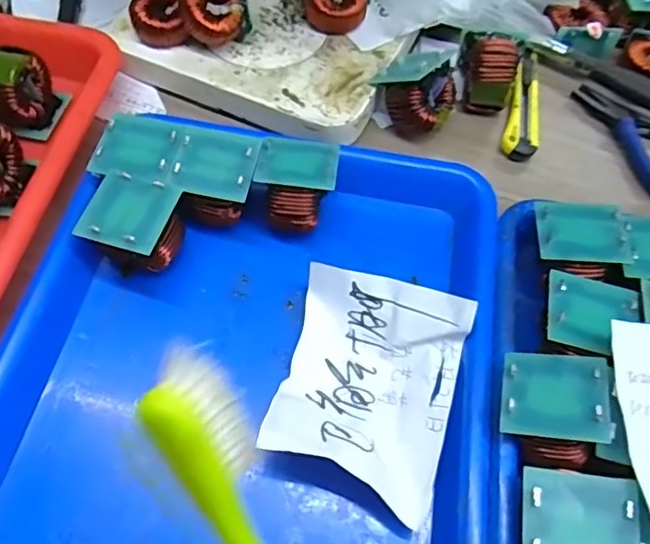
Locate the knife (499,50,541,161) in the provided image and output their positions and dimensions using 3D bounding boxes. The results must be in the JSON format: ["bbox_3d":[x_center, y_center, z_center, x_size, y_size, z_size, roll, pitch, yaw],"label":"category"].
[{"bbox_3d":[0.152,-0.129,0.435,0.025,0.011,0.112,16,61,6],"label":"knife"}]

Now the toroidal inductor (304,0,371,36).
[{"bbox_3d":[0.009,-0.198,0.430,0.043,0.023,0.042,15,61,6],"label":"toroidal inductor"}]

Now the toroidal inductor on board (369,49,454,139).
[{"bbox_3d":[0.068,-0.123,0.402,0.044,0.051,0.048,-38,23,-27],"label":"toroidal inductor on board"}]

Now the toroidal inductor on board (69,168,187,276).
[{"bbox_3d":[-0.109,-0.023,0.340,0.049,0.047,0.051,17,61,7],"label":"toroidal inductor on board"}]

